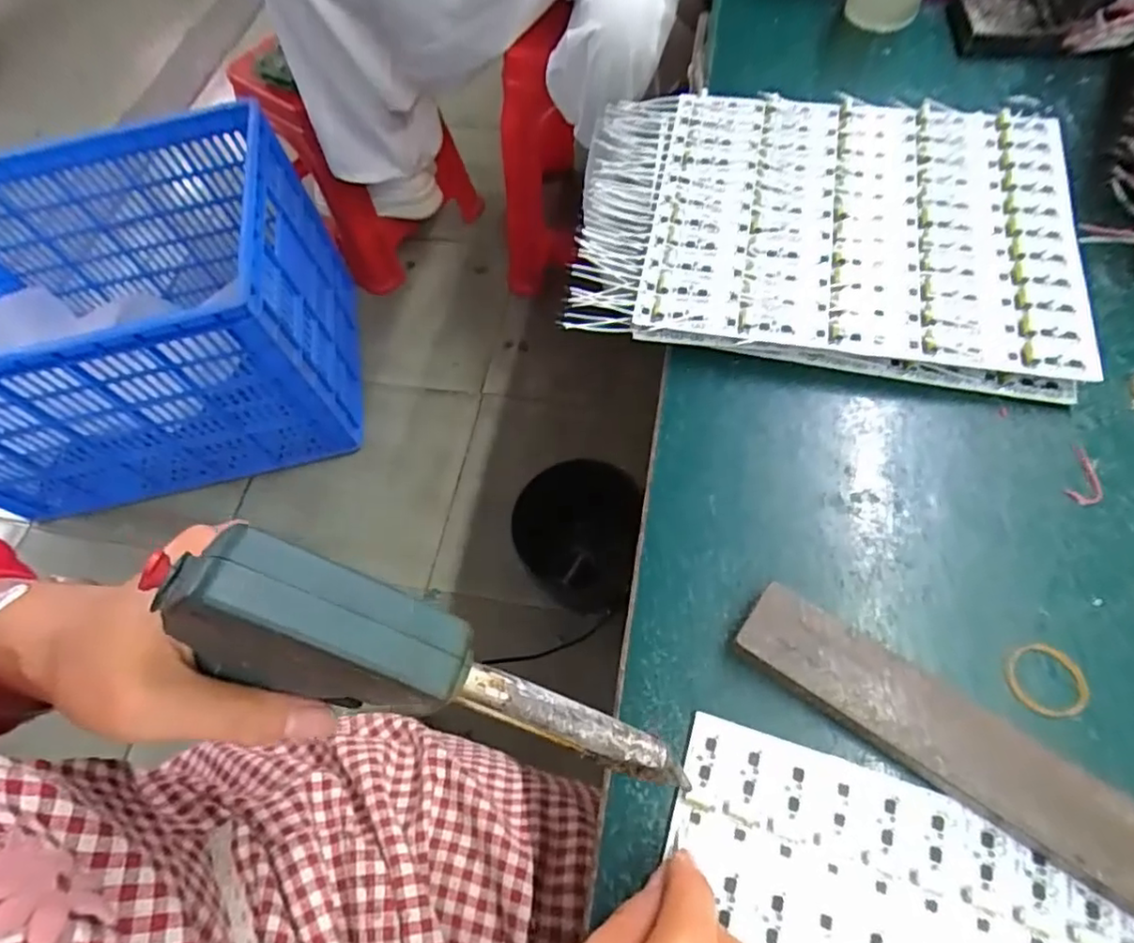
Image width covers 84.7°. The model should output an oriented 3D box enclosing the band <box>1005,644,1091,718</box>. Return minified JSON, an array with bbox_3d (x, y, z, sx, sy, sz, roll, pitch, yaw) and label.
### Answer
[{"bbox_3d":[0.202,0.088,0.262,0.031,0.004,0.029,-3,65,5],"label":"band"}]

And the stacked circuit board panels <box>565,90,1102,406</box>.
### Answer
[{"bbox_3d":[0.148,-0.149,0.373,0.278,0.031,0.197,9,66,10],"label":"stacked circuit board panels"}]

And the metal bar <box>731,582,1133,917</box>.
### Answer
[{"bbox_3d":[0.161,0.112,0.244,0.196,0.012,0.036,31,73,19],"label":"metal bar"}]

